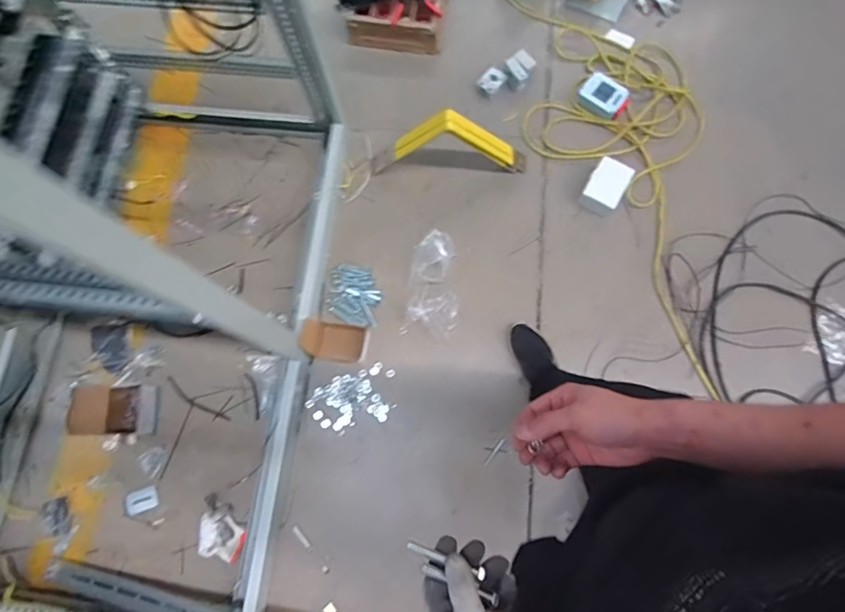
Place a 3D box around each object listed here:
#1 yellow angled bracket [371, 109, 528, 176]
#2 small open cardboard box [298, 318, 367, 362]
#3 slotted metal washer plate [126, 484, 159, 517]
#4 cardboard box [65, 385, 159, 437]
[{"bbox_3d":[0.084,-0.470,1.404,0.466,0.231,0.064,-1,74,-1],"label":"yellow angled bracket"},{"bbox_3d":[-0.234,0.087,1.282,0.155,0.102,0.103,10,74,2],"label":"small open cardboard box"},{"bbox_3d":[-0.726,0.504,1.246,0.072,0.009,0.055,-22,75,-7],"label":"slotted metal washer plate"},{"bbox_3d":[-0.824,0.276,1.271,0.210,0.061,0.125,2,74,0],"label":"cardboard box"}]

